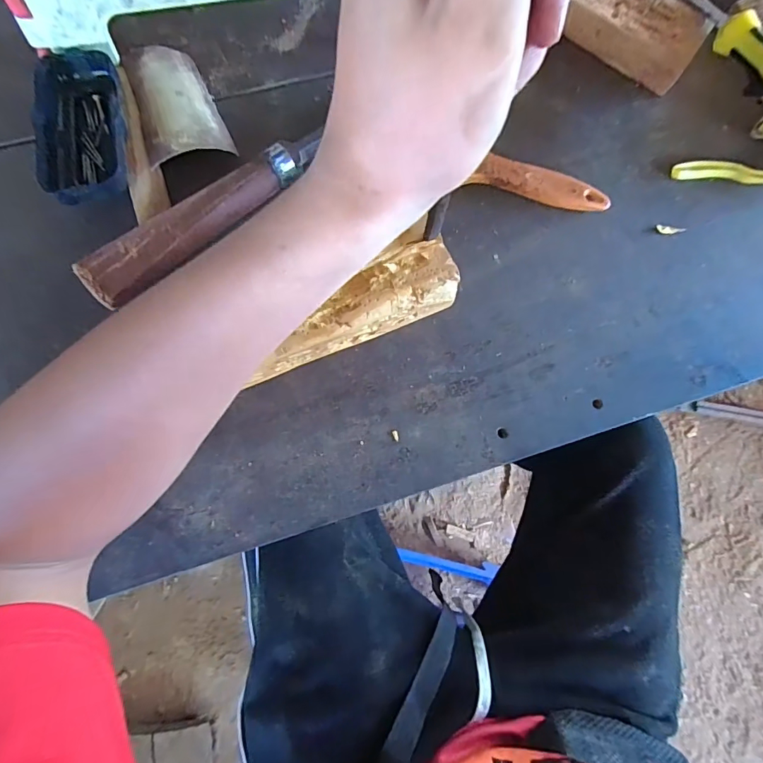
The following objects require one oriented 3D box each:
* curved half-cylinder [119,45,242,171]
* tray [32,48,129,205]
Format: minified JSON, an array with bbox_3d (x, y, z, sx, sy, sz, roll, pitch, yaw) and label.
[{"bbox_3d":[-0.151,-0.207,0.318,0.056,0.020,0.103,-20,79,-7],"label":"curved half-cylinder"},{"bbox_3d":[-0.207,-0.179,0.306,0.053,0.024,0.111,-12,78,-5],"label":"tray"}]

